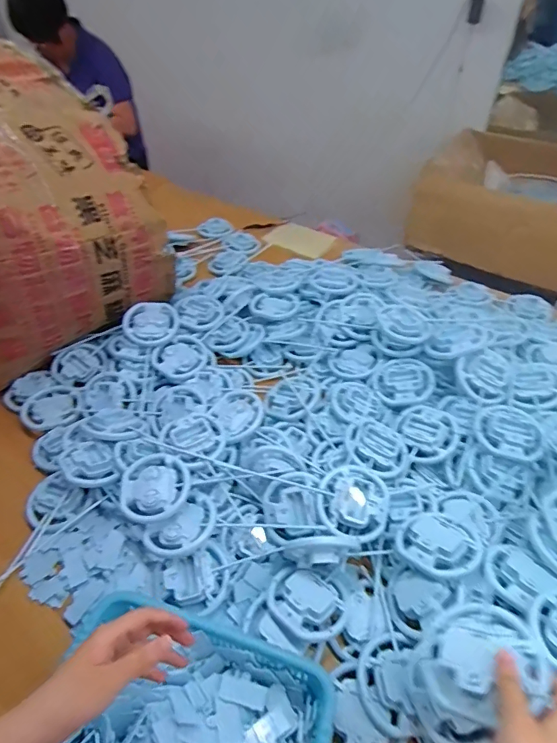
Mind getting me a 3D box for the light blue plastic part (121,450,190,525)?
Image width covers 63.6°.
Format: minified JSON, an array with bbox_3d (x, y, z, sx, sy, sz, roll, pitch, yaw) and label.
[{"bbox_3d":[-0.186,0.174,0.680,0.099,0.021,0.110,-7,46,-6],"label":"light blue plastic part"}]

